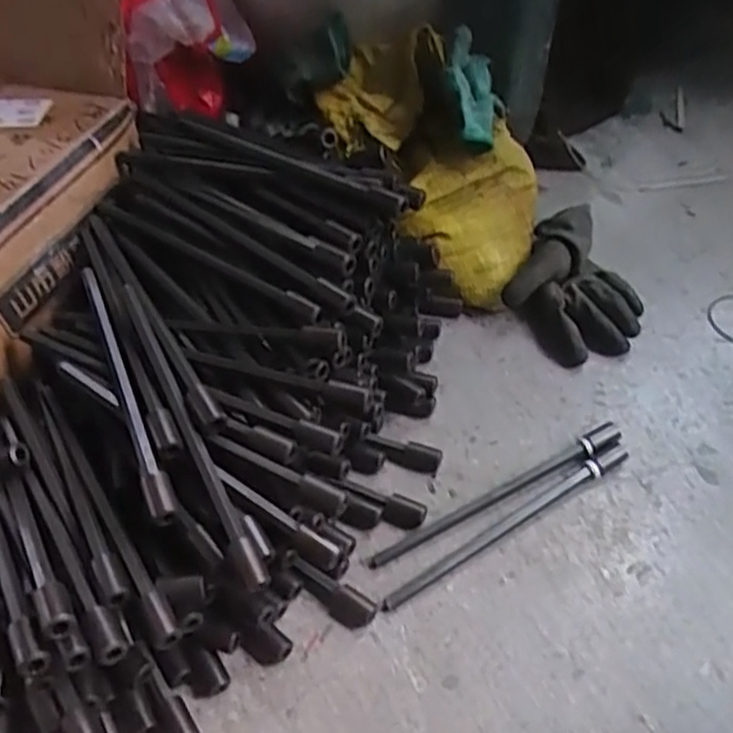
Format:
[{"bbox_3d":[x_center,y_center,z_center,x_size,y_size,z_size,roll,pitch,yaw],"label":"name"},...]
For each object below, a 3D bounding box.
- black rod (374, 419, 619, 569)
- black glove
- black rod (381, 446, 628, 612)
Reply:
[{"bbox_3d":[0.109,0.101,0.555,0.235,0.012,0.018,-24,53,-18],"label":"black rod"},{"bbox_3d":[0.213,-0.084,0.690,0.124,0.047,0.187,19,52,17],"label":"black glove"},{"bbox_3d":[0.111,0.119,0.535,0.232,0.010,0.015,-26,54,-20],"label":"black rod"}]

